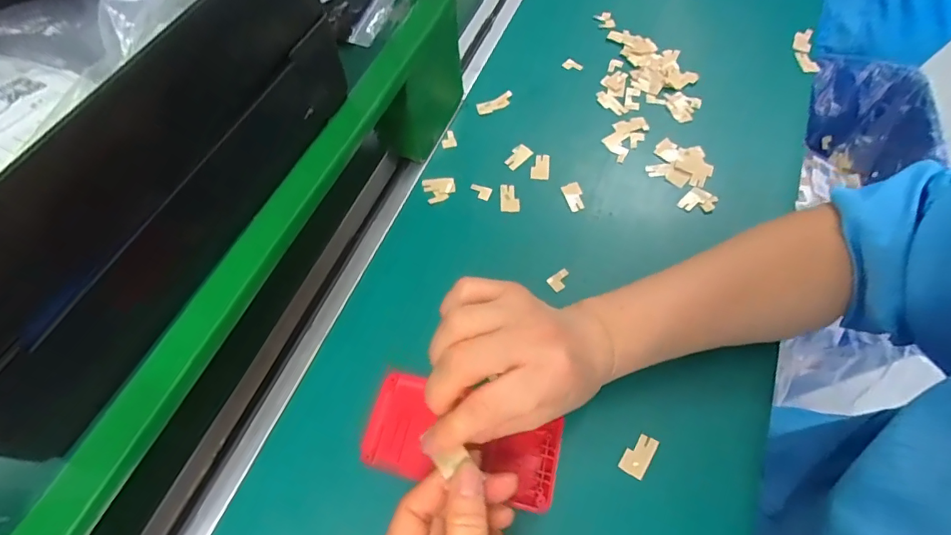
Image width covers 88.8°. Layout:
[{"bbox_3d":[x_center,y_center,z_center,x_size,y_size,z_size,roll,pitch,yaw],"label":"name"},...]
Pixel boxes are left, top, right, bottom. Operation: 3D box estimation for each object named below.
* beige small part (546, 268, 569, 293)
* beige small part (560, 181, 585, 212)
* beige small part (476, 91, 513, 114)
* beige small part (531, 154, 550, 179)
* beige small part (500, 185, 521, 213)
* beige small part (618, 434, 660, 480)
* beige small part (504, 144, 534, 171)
[{"bbox_3d":[0.065,0.009,0.373,0.017,0.007,0.013,-39,65,-17],"label":"beige small part"},{"bbox_3d":[0.085,-0.061,0.412,0.015,0.005,0.026,-16,61,-6],"label":"beige small part"},{"bbox_3d":[0.019,-0.158,0.468,0.037,0.004,0.014,-24,62,-10],"label":"beige small part"},{"bbox_3d":[0.057,-0.090,0.428,0.016,0.004,0.027,4,61,6],"label":"beige small part"},{"bbox_3d":[0.029,-0.059,0.413,0.015,0.004,0.028,-4,61,1],"label":"beige small part"},{"bbox_3d":[0.105,0.120,0.311,0.016,0.004,0.028,32,67,19],"label":"beige small part"},{"bbox_3d":[0.038,-0.100,0.436,0.016,0.004,0.028,39,70,22],"label":"beige small part"}]

